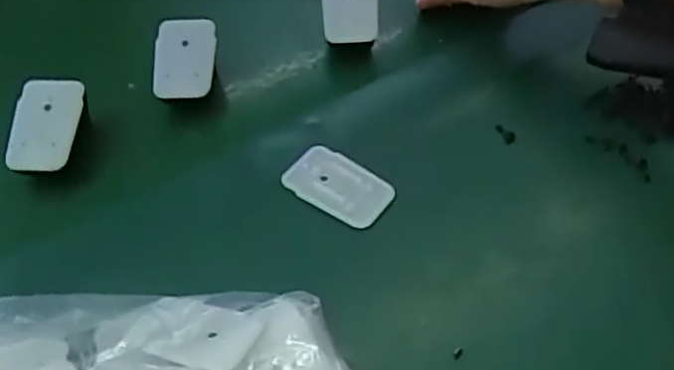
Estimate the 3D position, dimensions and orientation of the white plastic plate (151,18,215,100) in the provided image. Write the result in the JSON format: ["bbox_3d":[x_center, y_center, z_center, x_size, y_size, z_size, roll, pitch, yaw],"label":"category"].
[{"bbox_3d":[-0.116,-0.095,0.506,0.048,0.011,0.065,-5,75,11],"label":"white plastic plate"}]

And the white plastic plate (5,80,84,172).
[{"bbox_3d":[-0.198,-0.041,0.454,0.045,0.006,0.065,5,73,6],"label":"white plastic plate"}]

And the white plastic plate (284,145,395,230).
[{"bbox_3d":[0.002,0.000,0.455,0.070,0.006,0.044,30,55,14],"label":"white plastic plate"}]

